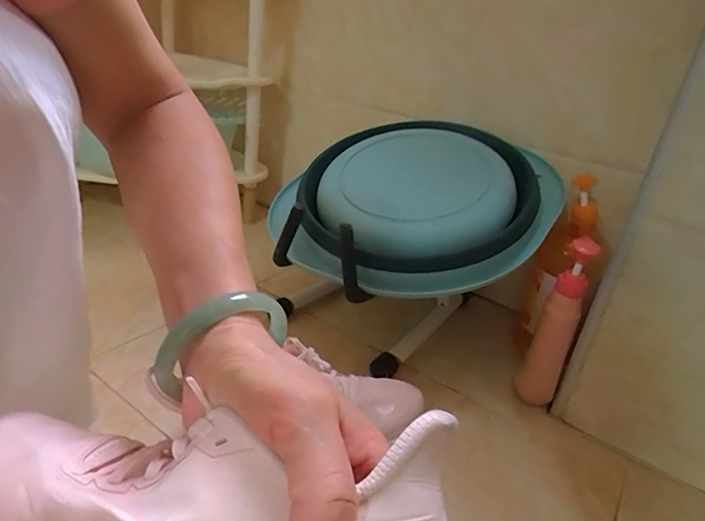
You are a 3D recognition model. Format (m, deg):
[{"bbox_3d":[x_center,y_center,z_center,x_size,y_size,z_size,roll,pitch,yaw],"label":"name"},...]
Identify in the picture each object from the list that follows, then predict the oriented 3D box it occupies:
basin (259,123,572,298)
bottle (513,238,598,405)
[{"bbox_3d":[0.084,-0.088,0.688,0.379,0.101,0.353,18,53,20],"label":"basin"},{"bbox_3d":[0.269,0.082,0.626,0.045,0.227,0.065,20,30,26],"label":"bottle"}]

